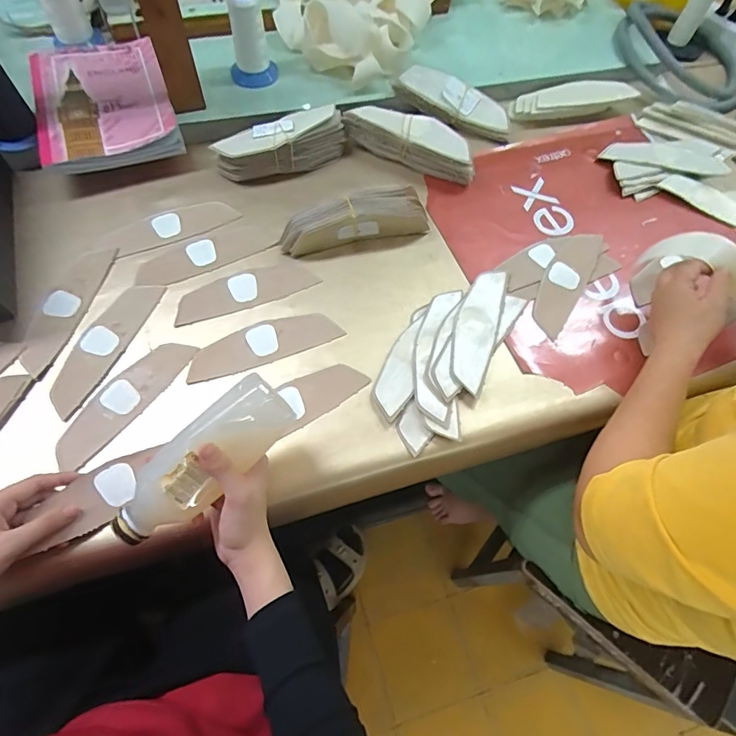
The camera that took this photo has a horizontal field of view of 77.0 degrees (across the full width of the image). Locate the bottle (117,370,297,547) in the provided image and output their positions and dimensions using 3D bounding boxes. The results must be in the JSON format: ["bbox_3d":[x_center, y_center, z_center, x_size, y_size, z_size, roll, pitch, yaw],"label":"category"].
[{"bbox_3d":[-0.141,0.078,0.390,0.166,0.046,0.048,-43,72,-8],"label":"bottle"}]

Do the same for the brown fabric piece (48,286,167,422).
[{"bbox_3d":[-0.300,-0.029,0.526,0.055,0.005,0.173,26,66,5],"label":"brown fabric piece"}]

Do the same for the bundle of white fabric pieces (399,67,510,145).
[{"bbox_3d":[0.128,-0.383,0.674,0.176,0.039,0.048,22,65,-11],"label":"bundle of white fabric pieces"}]

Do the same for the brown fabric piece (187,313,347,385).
[{"bbox_3d":[-0.121,-0.029,0.538,0.173,0.005,0.051,-19,69,-12],"label":"brown fabric piece"}]

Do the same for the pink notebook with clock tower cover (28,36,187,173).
[{"bbox_3d":[-0.369,-0.370,0.648,0.176,0.033,0.251,-19,67,-12],"label":"pink notebook with clock tower cover"}]

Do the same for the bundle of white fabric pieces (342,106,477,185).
[{"bbox_3d":[0.065,-0.312,0.631,0.178,0.051,0.054,30,68,9],"label":"bundle of white fabric pieces"}]

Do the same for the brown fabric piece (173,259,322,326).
[{"bbox_3d":[-0.150,-0.097,0.568,0.169,0.007,0.052,-19,68,-12],"label":"brown fabric piece"}]

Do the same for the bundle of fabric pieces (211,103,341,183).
[{"bbox_3d":[-0.115,-0.300,0.624,0.168,0.053,0.066,-29,71,-15],"label":"bundle of fabric pieces"}]

